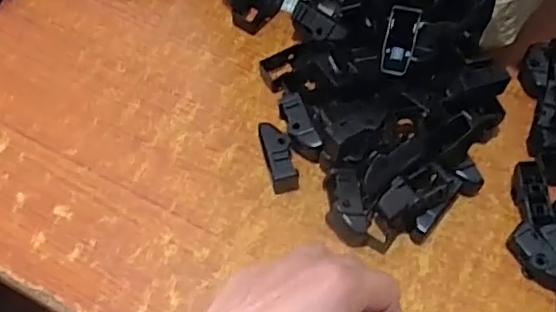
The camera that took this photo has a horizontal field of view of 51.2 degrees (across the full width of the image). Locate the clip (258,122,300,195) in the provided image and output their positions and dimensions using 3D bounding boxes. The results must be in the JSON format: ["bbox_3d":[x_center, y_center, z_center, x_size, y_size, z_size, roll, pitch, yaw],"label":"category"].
[{"bbox_3d":[0.000,-0.001,0.406,0.019,0.017,0.052,-16,73,-11],"label":"clip"}]

